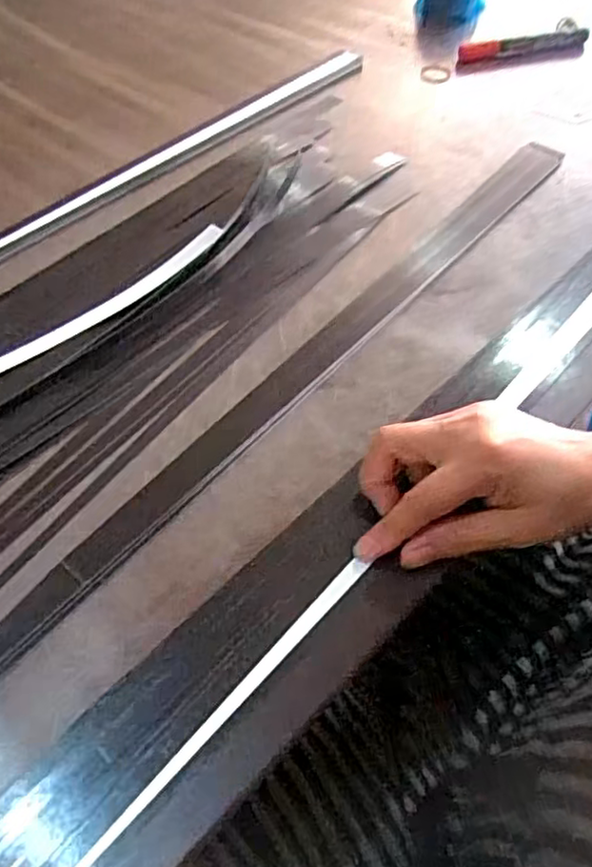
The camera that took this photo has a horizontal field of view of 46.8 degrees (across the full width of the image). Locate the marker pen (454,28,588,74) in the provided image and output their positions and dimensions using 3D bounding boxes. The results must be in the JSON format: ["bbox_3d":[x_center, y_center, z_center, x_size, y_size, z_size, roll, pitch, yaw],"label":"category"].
[{"bbox_3d":[0.224,-0.382,0.677,0.136,0.022,0.020,-11,53,-7],"label":"marker pen"}]

